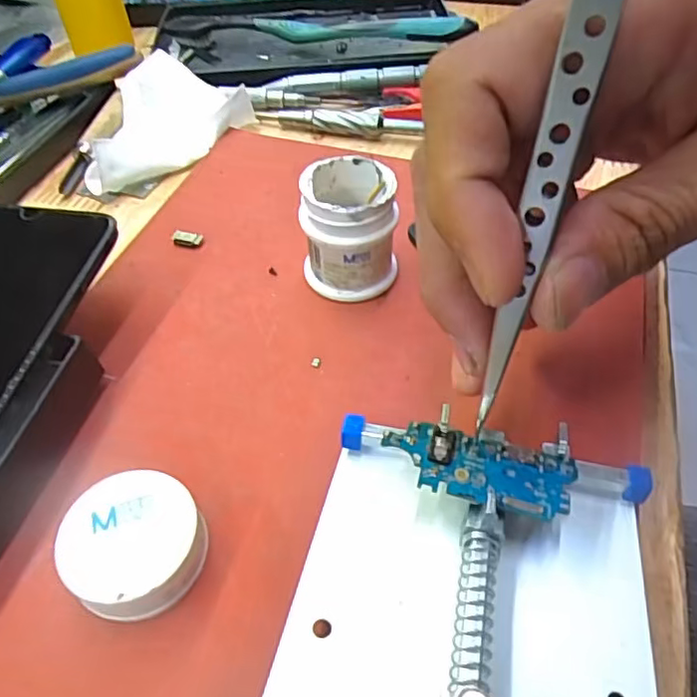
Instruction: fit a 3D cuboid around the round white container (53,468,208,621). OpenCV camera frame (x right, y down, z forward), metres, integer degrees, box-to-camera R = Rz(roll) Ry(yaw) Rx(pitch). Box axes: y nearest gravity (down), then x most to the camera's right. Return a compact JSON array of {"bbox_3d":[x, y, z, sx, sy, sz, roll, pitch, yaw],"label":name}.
[{"bbox_3d":[-0.055,0.050,0.155,0.034,0.012,0.034,0,51,0],"label":"round white container"}]

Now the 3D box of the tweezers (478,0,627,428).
[{"bbox_3d":[0.041,-0.041,0.117,0.009,0.125,0.004,13,30,11],"label":"tweezers"}]

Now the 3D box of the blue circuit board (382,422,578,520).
[{"bbox_3d":[0.033,0.030,0.153,0.047,0.004,0.021,11,46,6],"label":"blue circuit board"}]

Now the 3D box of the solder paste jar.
[{"bbox_3d":[0.000,-0.042,0.214,0.032,0.041,0.031,-1,49,1],"label":"solder paste jar"}]

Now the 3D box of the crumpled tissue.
[{"bbox_3d":[-0.084,-0.113,0.292,0.069,0.015,0.092,-1,49,2],"label":"crumpled tissue"}]

